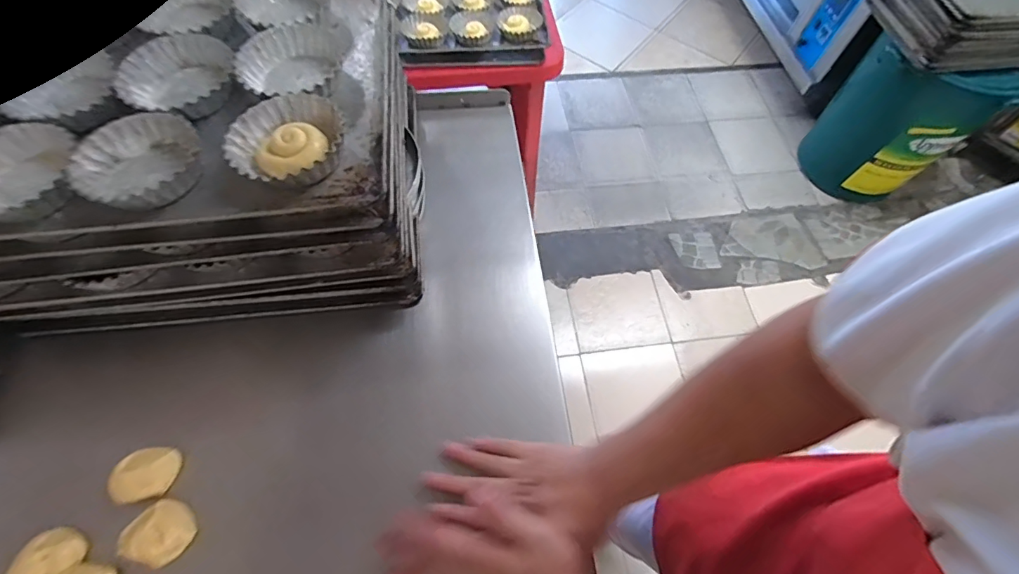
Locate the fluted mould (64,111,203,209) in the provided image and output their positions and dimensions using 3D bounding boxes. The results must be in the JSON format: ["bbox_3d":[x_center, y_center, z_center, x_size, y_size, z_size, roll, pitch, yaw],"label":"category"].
[{"bbox_3d":[-0.315,-0.105,0.395,0.095,0.032,0.094,1,63,-2],"label":"fluted mould"}]

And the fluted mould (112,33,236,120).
[{"bbox_3d":[-0.313,-0.202,0.444,0.103,0.024,0.098,1,63,-2],"label":"fluted mould"}]

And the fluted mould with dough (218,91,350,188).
[{"bbox_3d":[-0.194,-0.126,0.402,0.097,0.028,0.096,-6,63,-6],"label":"fluted mould with dough"}]

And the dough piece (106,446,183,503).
[{"bbox_3d":[-0.355,0.183,0.450,0.040,0.033,0.051,5,62,0],"label":"dough piece"}]

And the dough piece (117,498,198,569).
[{"bbox_3d":[-0.325,0.228,0.426,0.043,0.033,0.049,26,64,10],"label":"dough piece"}]

